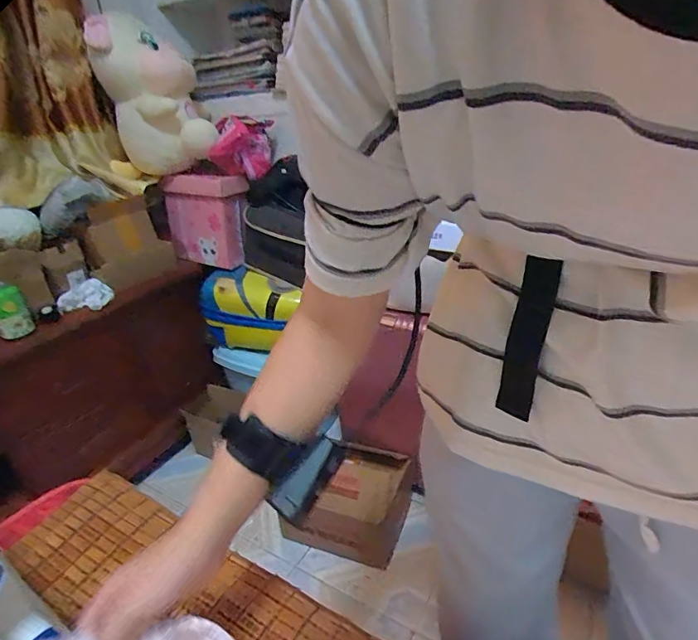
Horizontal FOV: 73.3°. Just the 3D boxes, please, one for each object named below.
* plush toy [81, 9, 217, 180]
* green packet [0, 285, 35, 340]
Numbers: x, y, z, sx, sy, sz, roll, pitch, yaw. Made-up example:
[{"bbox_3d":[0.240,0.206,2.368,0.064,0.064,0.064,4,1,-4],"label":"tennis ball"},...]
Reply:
[{"bbox_3d":[-0.497,-0.565,1.184,0.242,0.355,0.140,-14,28,-18],"label":"plush toy"},{"bbox_3d":[-0.717,-0.011,0.993,0.066,0.117,0.041,-24,32,-33],"label":"green packet"}]

